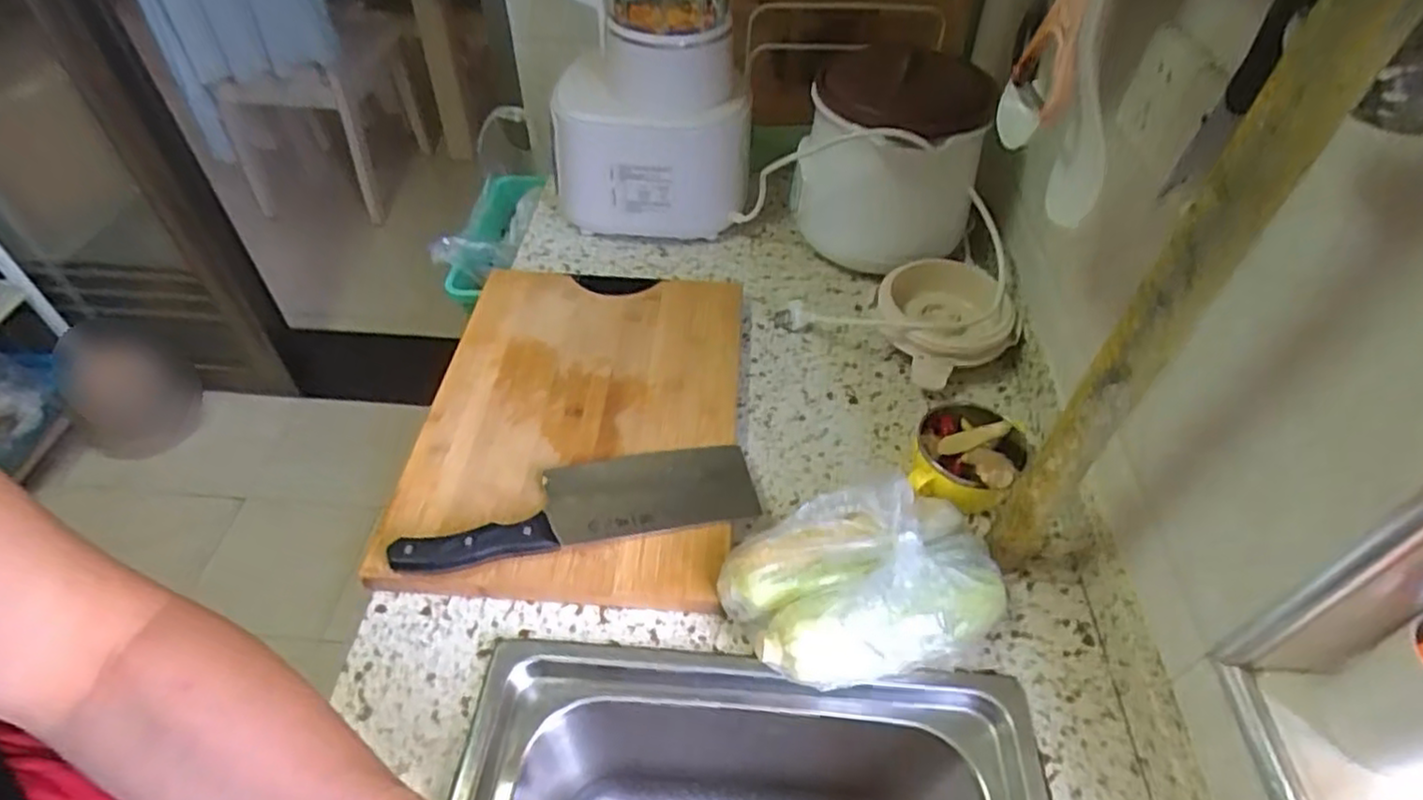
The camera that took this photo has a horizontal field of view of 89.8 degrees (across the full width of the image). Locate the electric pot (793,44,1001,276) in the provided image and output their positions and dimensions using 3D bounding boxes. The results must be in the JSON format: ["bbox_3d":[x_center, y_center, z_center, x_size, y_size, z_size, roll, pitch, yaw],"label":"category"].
[{"bbox_3d":[0.209,-0.279,0.852,0.198,0.208,0.218,11,48,8],"label":"electric pot"}]

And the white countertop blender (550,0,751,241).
[{"bbox_3d":[-0.075,-0.379,0.818,0.233,0.381,0.167,-8,48,-9],"label":"white countertop blender"}]

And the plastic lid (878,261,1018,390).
[{"bbox_3d":[0.250,-0.086,0.771,0.139,0.067,0.150,1,48,-1],"label":"plastic lid"}]

